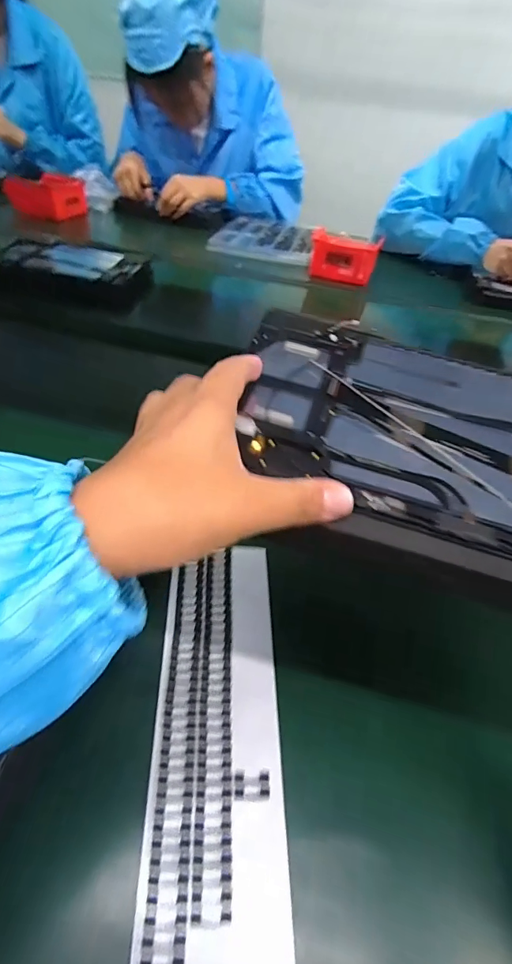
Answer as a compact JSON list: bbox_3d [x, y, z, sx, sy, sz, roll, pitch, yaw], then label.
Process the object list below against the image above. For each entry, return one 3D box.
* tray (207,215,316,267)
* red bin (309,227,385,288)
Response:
[{"bbox_3d":[0.020,-0.536,0.994,0.209,0.028,0.303,9,44,2],"label":"tray"},{"bbox_3d":[0.170,-0.432,0.864,0.130,0.061,0.105,13,45,6],"label":"red bin"}]

